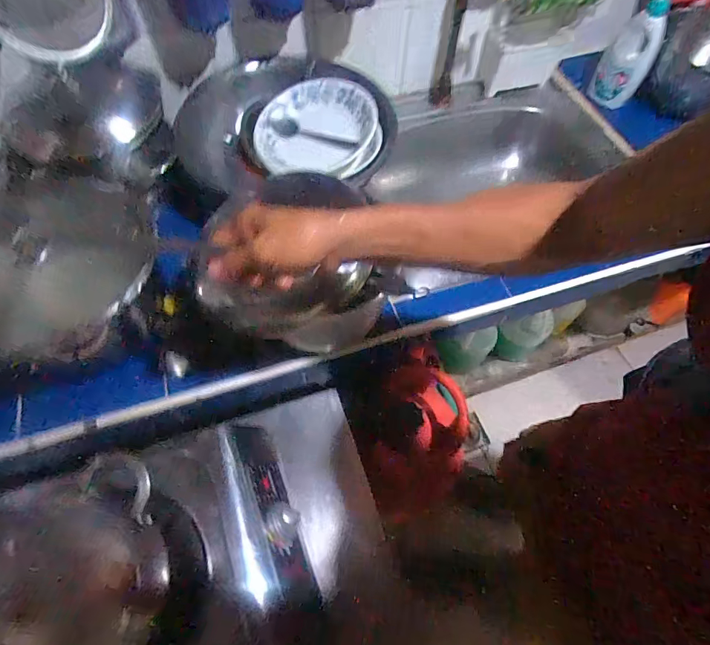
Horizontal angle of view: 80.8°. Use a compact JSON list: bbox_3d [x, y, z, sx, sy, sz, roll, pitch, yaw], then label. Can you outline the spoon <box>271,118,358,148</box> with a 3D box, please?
[{"bbox_3d":[-0.068,-0.328,0.730,0.156,0.018,0.041,14,61,7],"label":"spoon"}]

